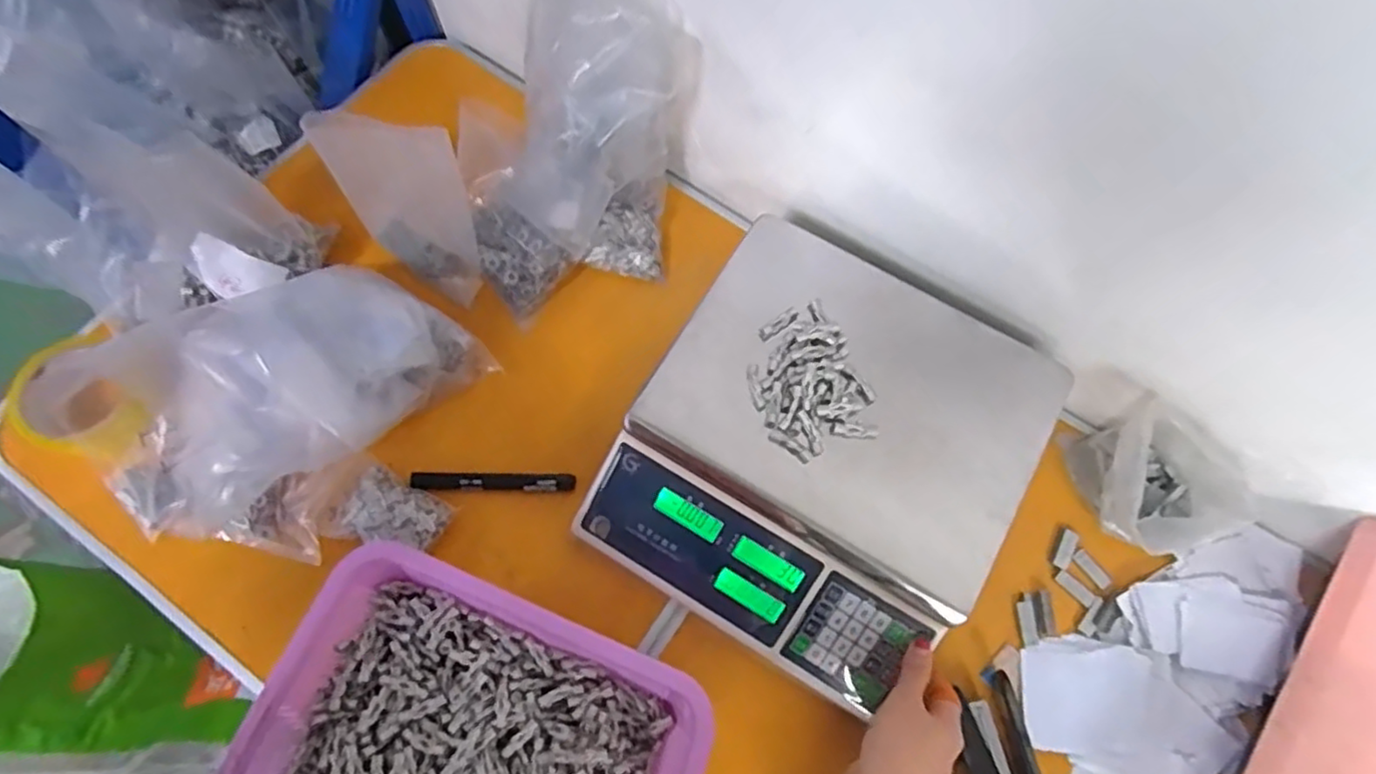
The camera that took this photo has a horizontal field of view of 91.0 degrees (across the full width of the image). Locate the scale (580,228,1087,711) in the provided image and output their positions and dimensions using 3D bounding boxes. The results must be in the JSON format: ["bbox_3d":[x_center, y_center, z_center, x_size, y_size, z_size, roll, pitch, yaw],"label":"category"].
[{"bbox_3d":[0.107,0.050,0.547,0.283,0.103,0.309,30,72,9],"label":"scale"}]

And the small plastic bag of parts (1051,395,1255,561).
[{"bbox_3d":[0.382,0.075,0.548,0.096,0.095,0.115,-10,70,-5],"label":"small plastic bag of parts"}]

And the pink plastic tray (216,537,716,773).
[{"bbox_3d":[-0.151,0.268,0.492,0.300,0.077,0.222,20,71,6],"label":"pink plastic tray"}]

